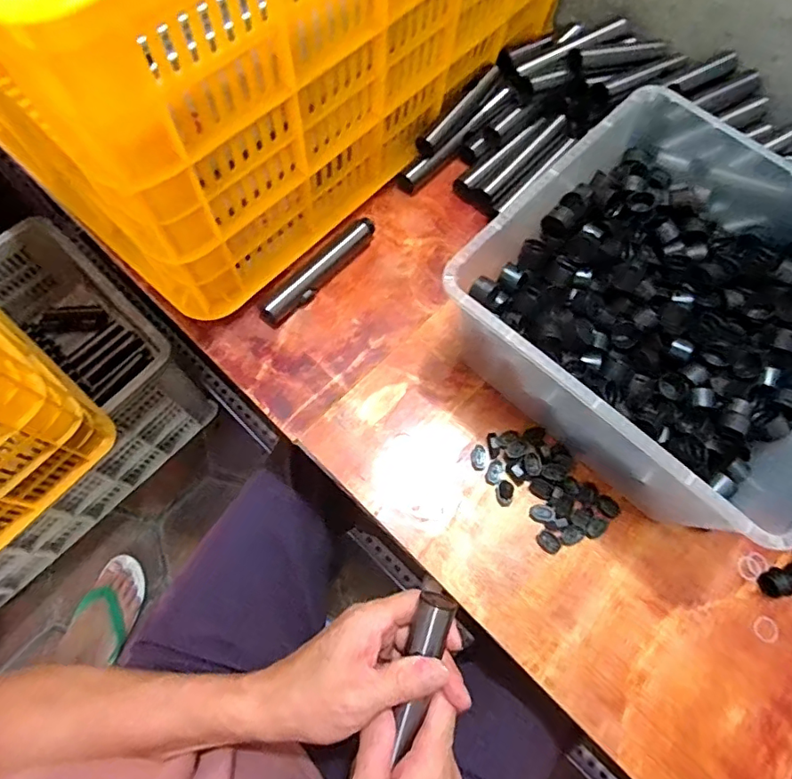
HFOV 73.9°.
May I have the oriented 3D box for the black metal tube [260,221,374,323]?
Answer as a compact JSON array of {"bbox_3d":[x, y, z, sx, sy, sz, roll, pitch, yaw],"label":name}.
[{"bbox_3d":[-0.081,-0.126,0.550,0.022,0.023,0.153,40,73,12],"label":"black metal tube"}]

